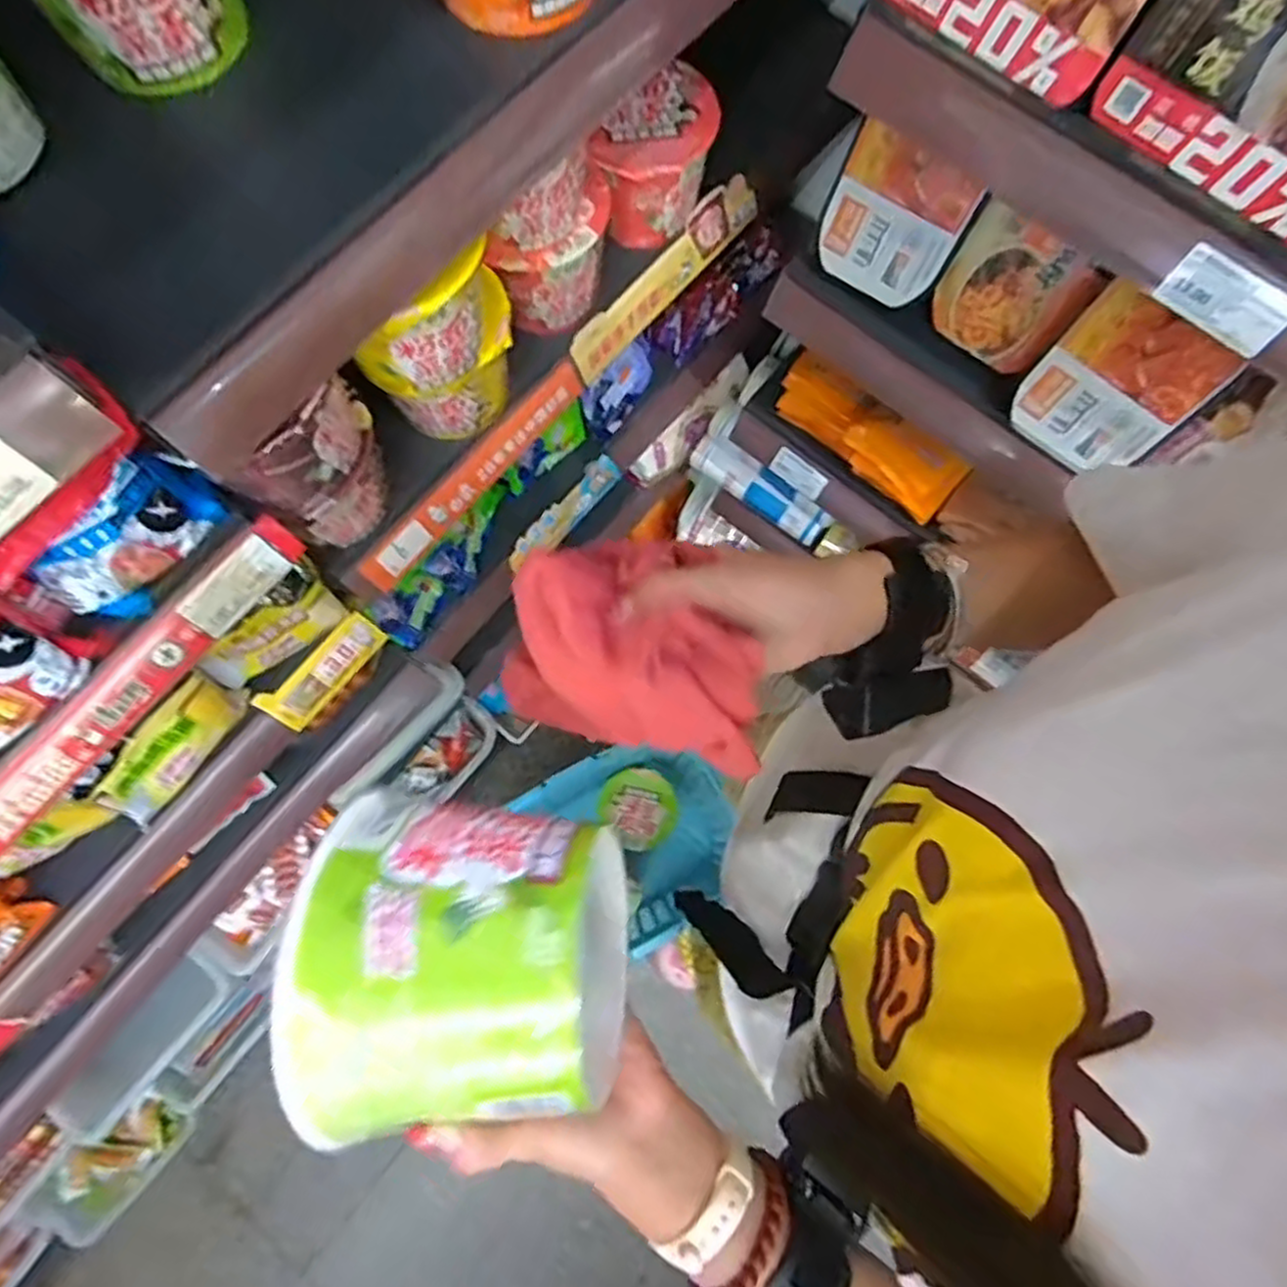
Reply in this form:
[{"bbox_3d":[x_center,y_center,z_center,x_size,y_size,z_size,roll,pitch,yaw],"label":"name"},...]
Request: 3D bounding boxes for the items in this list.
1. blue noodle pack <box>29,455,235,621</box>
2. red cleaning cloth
[{"bbox_3d":[-0.344,-0.072,0.500,0.033,0.085,0.118,35,78,7],"label":"blue noodle pack"},{"bbox_3d":[0.002,-0.002,0.333,0.116,0.070,0.090,12,76,2],"label":"red cleaning cloth"}]

